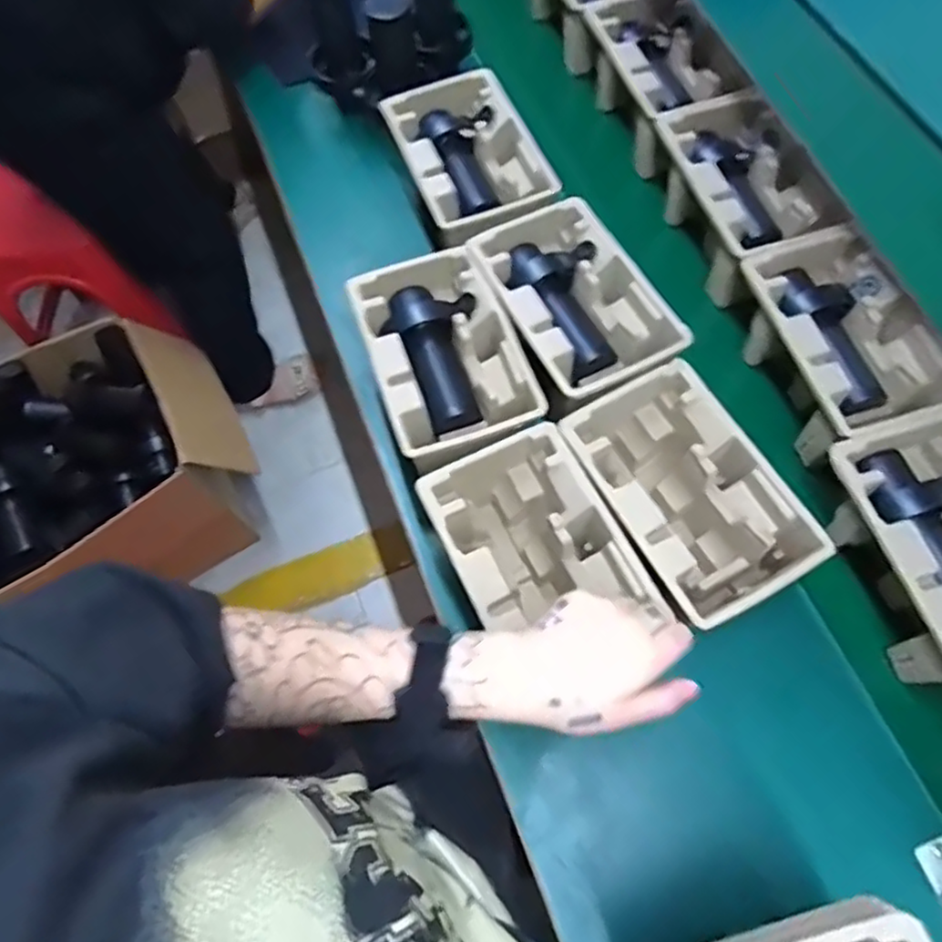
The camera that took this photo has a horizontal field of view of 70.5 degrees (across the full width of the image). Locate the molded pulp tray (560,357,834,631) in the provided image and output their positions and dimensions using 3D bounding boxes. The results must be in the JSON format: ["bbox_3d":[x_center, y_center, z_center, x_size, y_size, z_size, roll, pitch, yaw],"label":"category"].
[{"bbox_3d":[0.197,0.030,0.642,0.154,0.111,0.230,-33,69,-10],"label":"molded pulp tray"}]

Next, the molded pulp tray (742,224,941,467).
[{"bbox_3d":[0.383,-0.130,0.703,0.144,0.091,0.225,-15,67,-3],"label":"molded pulp tray"}]

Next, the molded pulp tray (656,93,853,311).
[{"bbox_3d":[0.318,-0.327,0.789,0.155,0.087,0.228,-15,67,-3],"label":"molded pulp tray"}]

